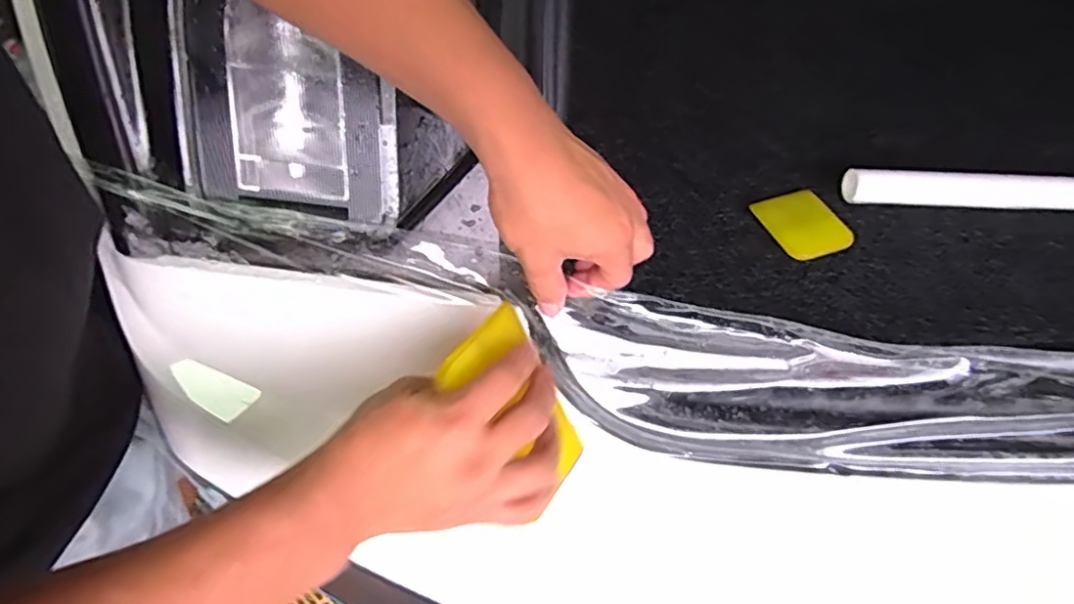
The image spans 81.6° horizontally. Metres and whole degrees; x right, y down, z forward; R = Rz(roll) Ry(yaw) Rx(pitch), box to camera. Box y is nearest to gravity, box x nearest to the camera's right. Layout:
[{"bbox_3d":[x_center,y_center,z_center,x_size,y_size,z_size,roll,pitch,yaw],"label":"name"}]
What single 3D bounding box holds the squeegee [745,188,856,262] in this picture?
[{"bbox_3d":[0.239,-0.070,0.559,0.065,0.005,0.074,-19,54,-10],"label":"squeegee"}]

